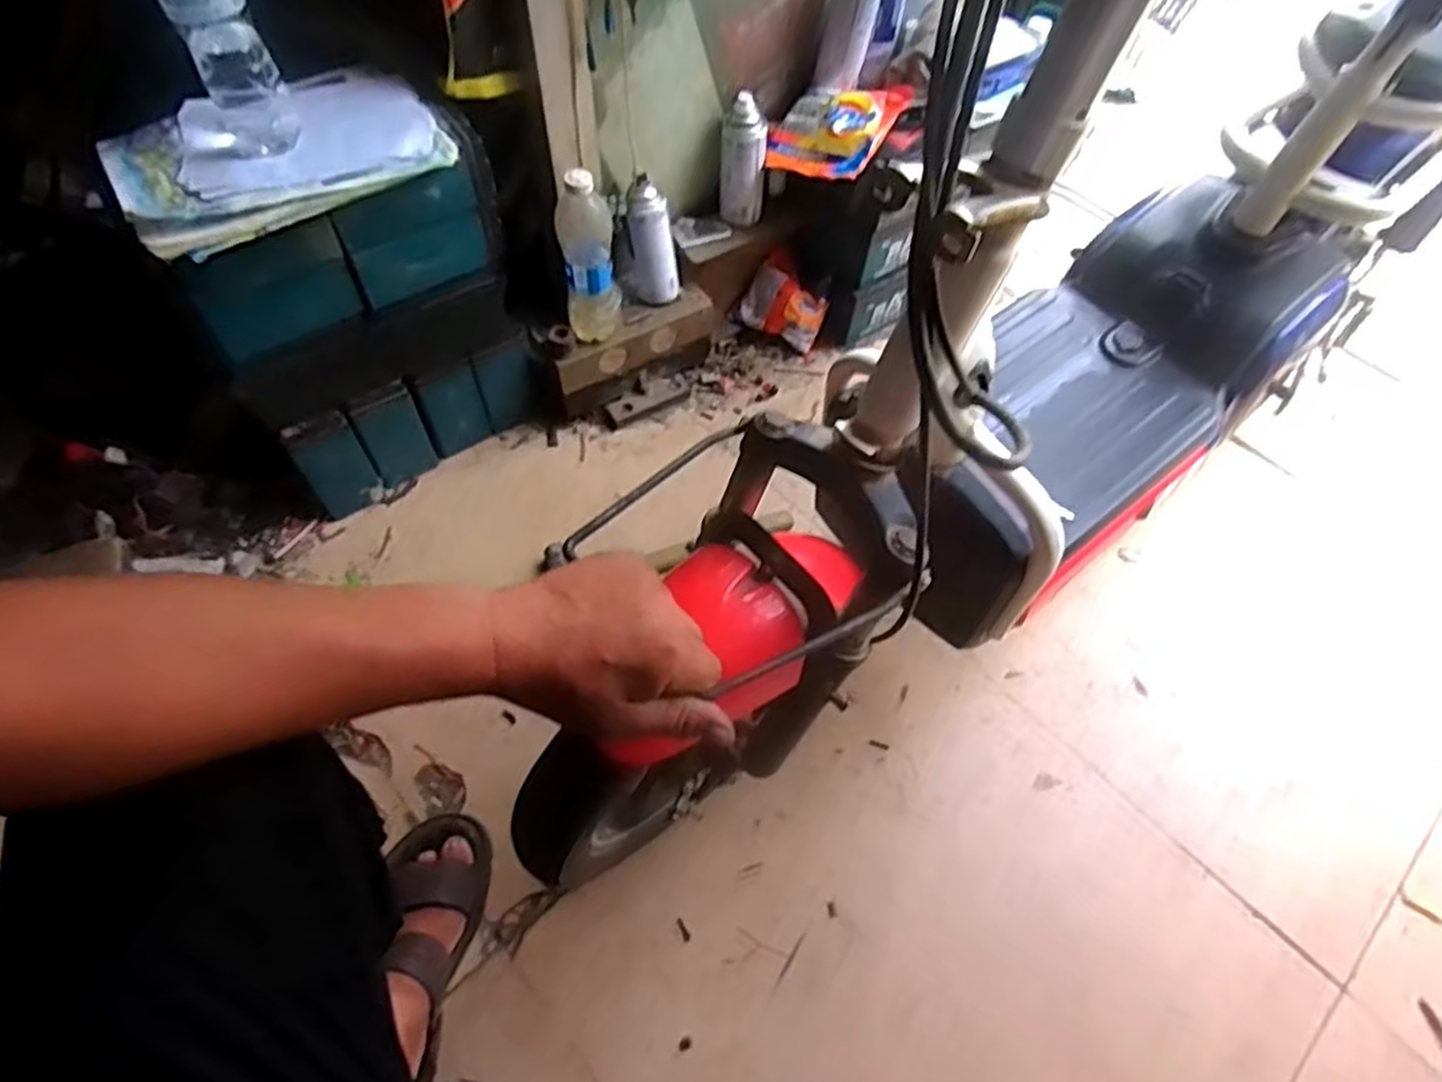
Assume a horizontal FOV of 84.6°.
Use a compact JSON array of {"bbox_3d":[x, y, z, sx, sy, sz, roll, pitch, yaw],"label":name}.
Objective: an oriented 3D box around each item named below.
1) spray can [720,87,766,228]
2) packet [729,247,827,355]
[{"bbox_3d":[0.029,-0.514,1.083,0.060,0.157,0.052,6,58,2],"label":"spray can"},{"bbox_3d":[0.101,-0.365,1.202,0.125,0.118,0.045,31,19,9],"label":"packet"}]

